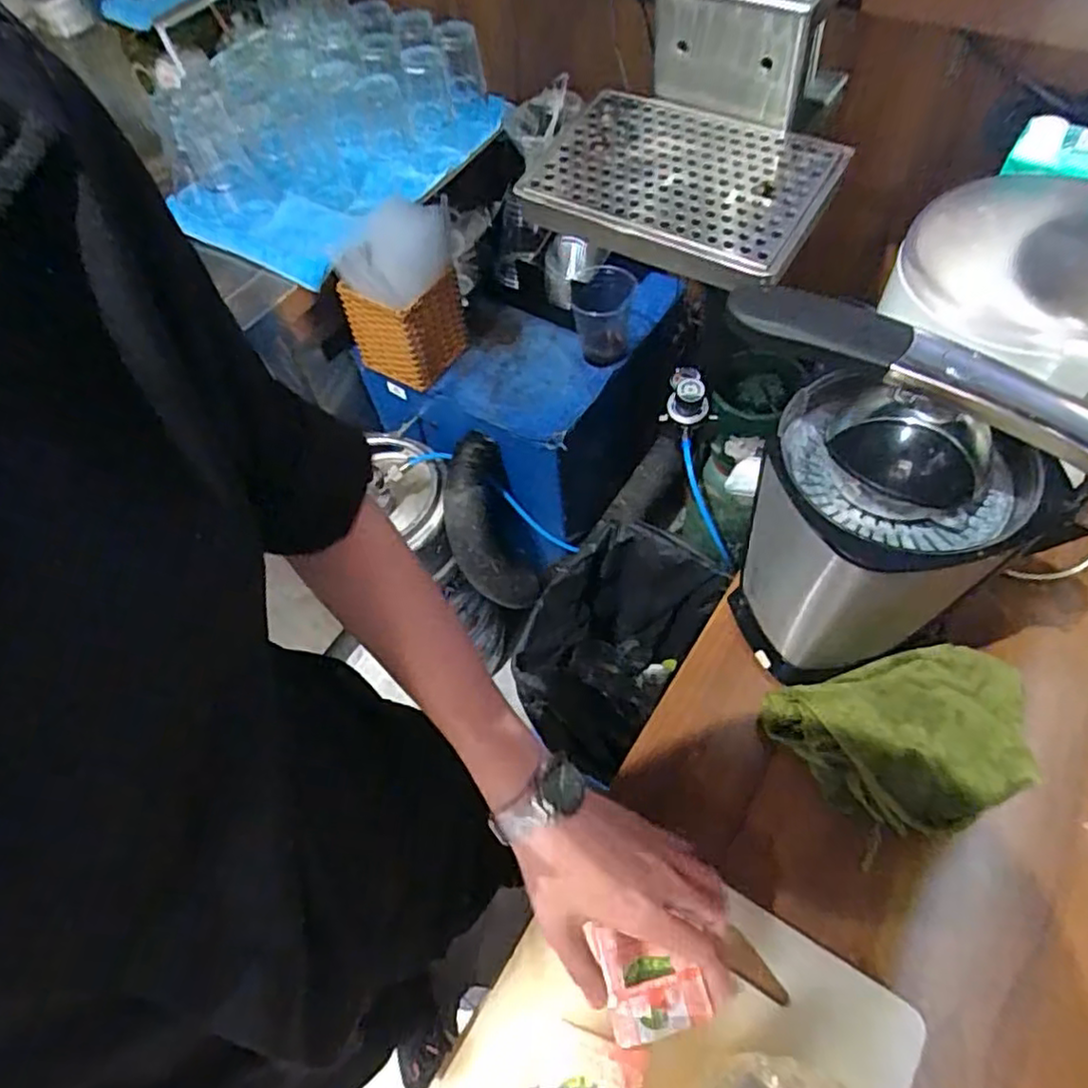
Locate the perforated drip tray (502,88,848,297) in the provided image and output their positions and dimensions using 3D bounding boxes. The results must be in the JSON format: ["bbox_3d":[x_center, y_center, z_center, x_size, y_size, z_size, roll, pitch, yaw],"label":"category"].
[{"bbox_3d":[0.106,-0.303,0.568,0.241,0.032,0.145,26,75,22],"label":"perforated drip tray"}]

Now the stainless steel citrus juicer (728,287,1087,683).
[{"bbox_3d":[0.237,-0.015,0.485,0.161,0.286,0.152,-14,58,-2],"label":"stainless steel citrus juicer"}]

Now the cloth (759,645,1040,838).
[{"bbox_3d":[0.284,0.149,0.519,0.198,0.053,0.127,-13,58,-2],"label":"cloth"}]

